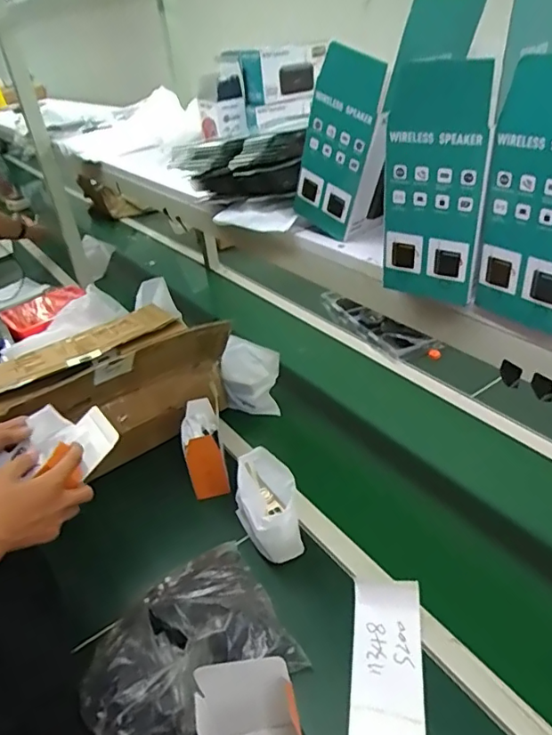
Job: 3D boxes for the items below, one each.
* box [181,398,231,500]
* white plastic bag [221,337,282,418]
[{"bbox_3d":[-0.133,0.168,0.968,0.070,0.176,0.107,-13,34,-8],"label":"box"},{"bbox_3d":[-0.056,0.025,1.135,0.116,0.164,0.057,13,39,27],"label":"white plastic bag"}]

